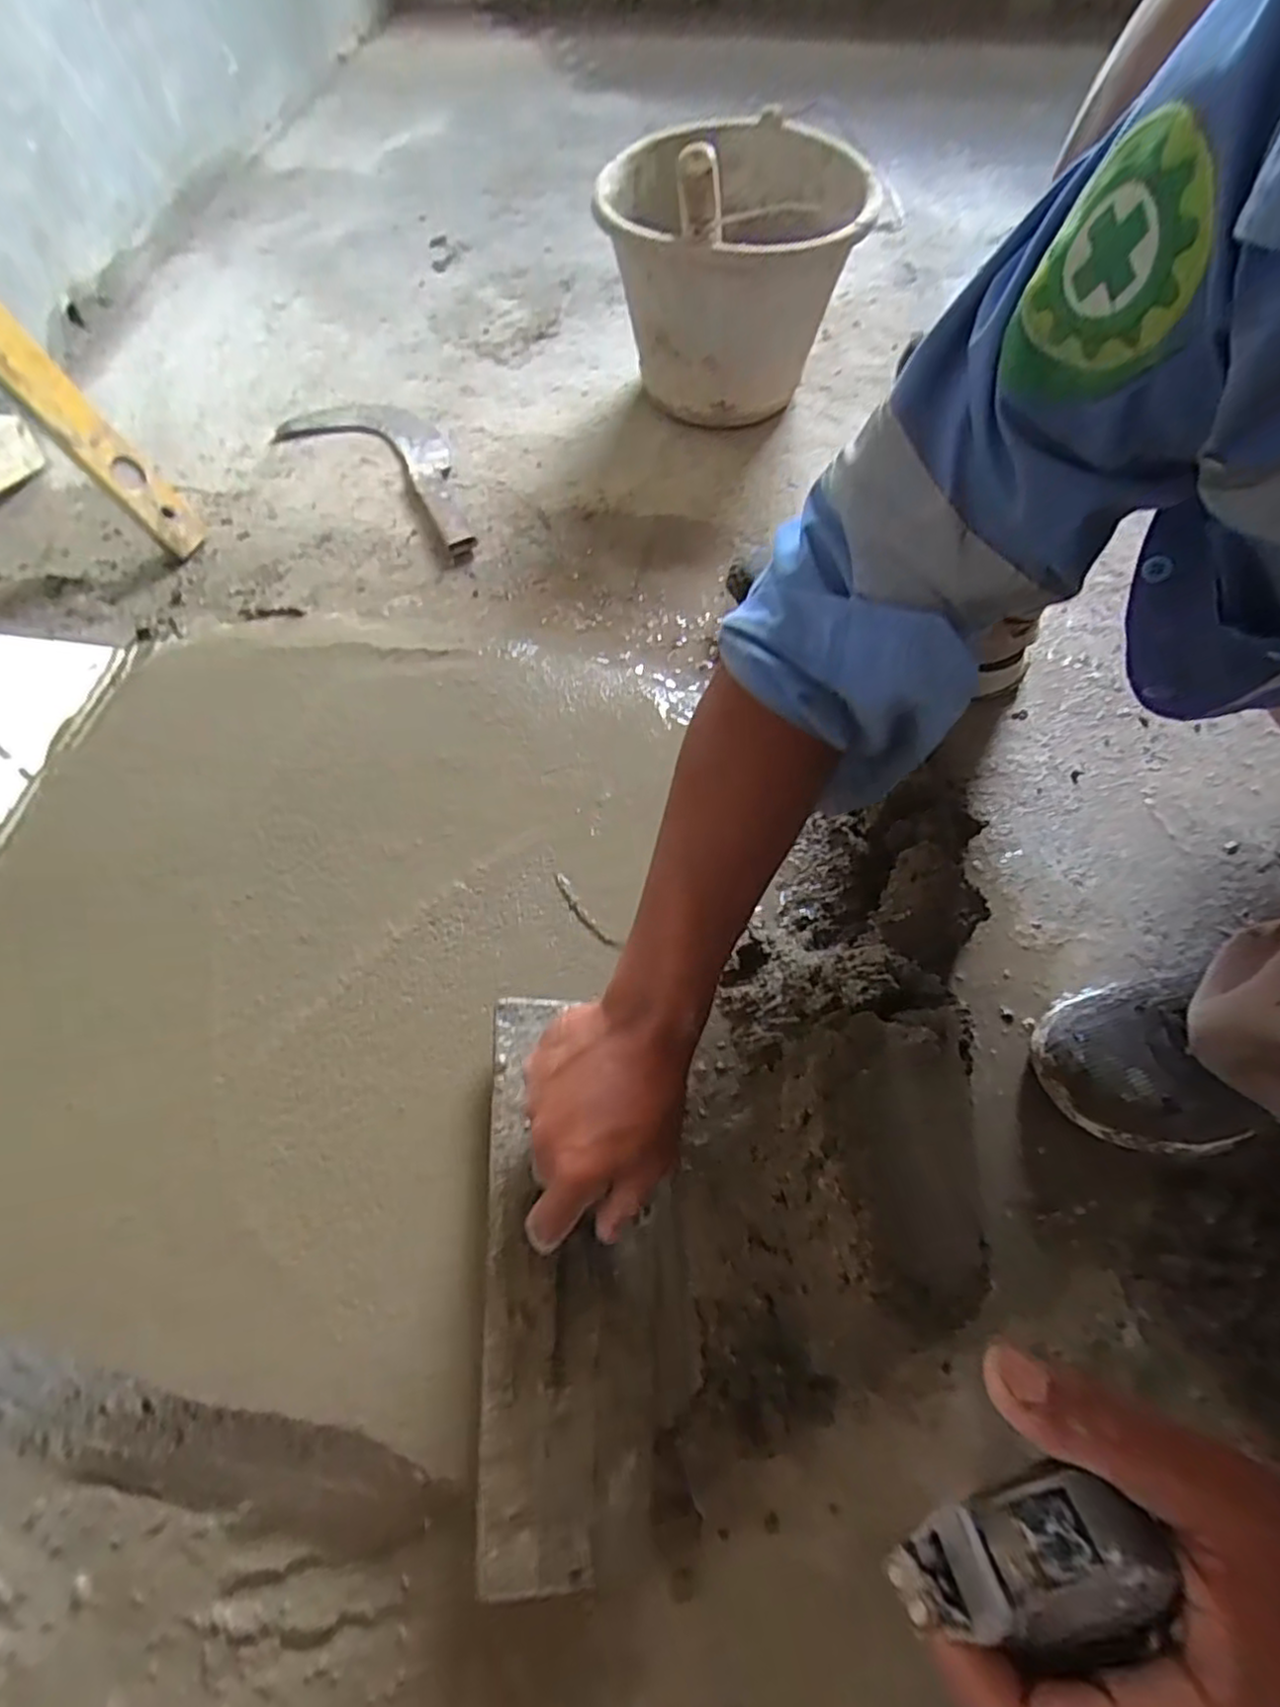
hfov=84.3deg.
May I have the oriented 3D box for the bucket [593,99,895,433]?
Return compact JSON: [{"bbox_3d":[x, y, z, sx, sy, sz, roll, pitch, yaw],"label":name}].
[{"bbox_3d":[0.099,-0.632,0.770,0.260,0.234,0.267,0,61,0],"label":"bucket"}]

